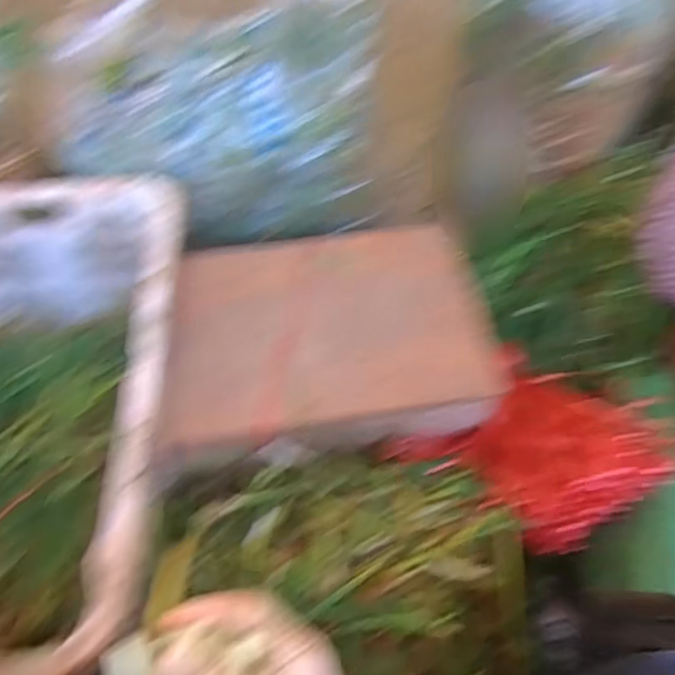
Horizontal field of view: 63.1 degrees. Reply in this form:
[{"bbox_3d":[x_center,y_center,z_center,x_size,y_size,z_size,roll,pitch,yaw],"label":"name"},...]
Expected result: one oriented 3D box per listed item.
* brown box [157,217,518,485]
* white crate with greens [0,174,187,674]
[{"bbox_3d":[-0.030,-0.008,0.835,0.452,0.133,0.349,-11,56,-3],"label":"brown box"},{"bbox_3d":[-0.454,0.081,0.800,0.503,0.281,0.692,-1,56,3],"label":"white crate with greens"}]

